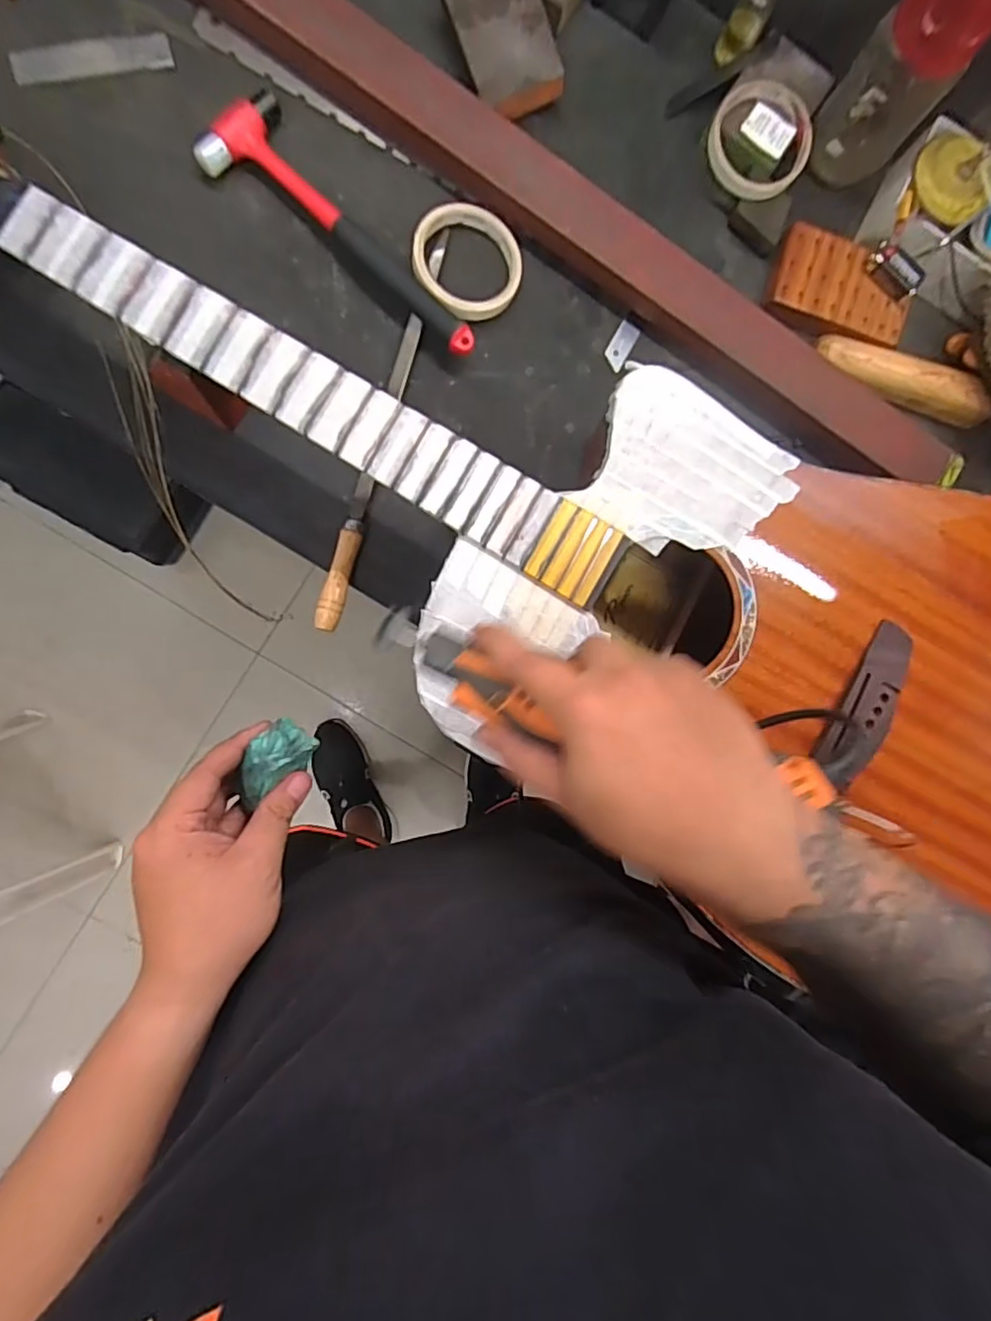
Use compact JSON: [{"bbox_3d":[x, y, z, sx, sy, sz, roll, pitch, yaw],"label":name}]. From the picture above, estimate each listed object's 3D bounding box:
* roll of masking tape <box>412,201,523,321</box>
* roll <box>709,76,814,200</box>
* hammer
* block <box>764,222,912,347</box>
[{"bbox_3d":[-0.023,-0.330,0.501,0.089,0.021,0.089,0,90,-6],"label":"roll of masking tape"},{"bbox_3d":[0.224,-0.440,0.514,0.088,0.020,0.085,0,90,-6],"label":"roll"},{"bbox_3d":[-0.114,-0.345,0.492,0.257,0.025,0.073,39,86,-5],"label":"hammer"},{"bbox_3d":[0.301,-0.324,0.531,0.120,0.020,0.077,17,88,-6],"label":"block"}]

